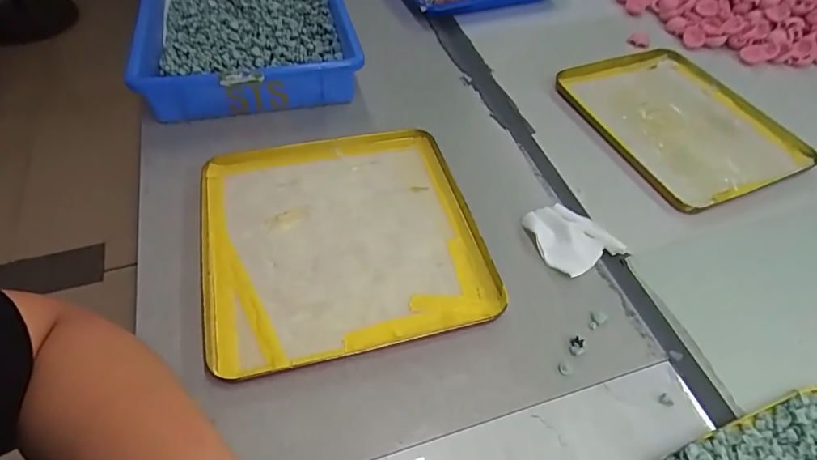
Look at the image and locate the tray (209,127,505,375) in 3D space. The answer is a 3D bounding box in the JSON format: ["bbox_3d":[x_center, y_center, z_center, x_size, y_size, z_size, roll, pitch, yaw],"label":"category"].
[{"bbox_3d":[-0.062,0.002,0.435,0.242,0.020,0.240,-9,52,-13],"label":"tray"}]

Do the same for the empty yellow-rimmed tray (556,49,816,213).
[{"bbox_3d":[0.309,-0.131,0.544,0.238,0.028,0.234,-19,55,-20],"label":"empty yellow-rimmed tray"}]

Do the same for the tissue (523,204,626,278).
[{"bbox_3d":[0.150,0.005,0.444,0.071,0.010,0.073,-22,56,-22],"label":"tissue"}]

